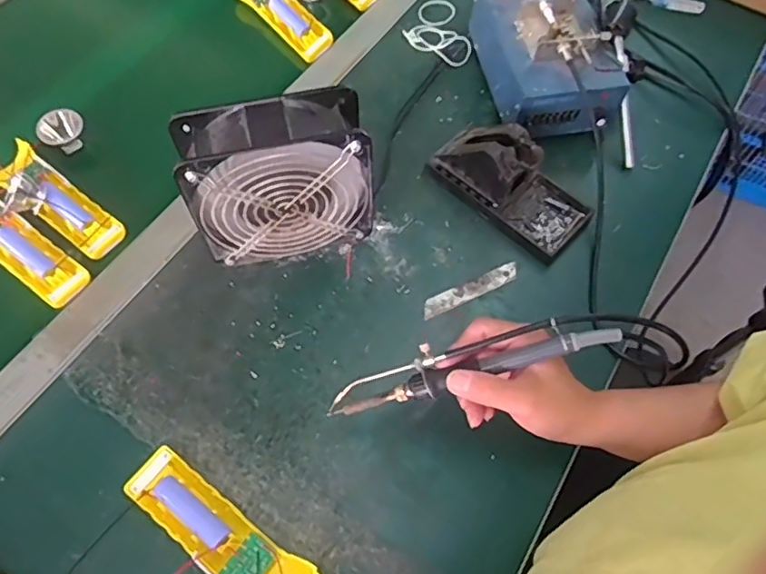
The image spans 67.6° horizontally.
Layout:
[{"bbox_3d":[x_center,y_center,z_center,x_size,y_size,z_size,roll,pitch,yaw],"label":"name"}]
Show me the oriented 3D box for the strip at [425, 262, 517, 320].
[{"bbox_3d":[0.083,0.001,0.536,0.101,0.004,0.018,-24,64,-13],"label":"strip"}]

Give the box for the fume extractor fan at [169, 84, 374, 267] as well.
[{"bbox_3d":[-0.087,-0.086,0.493,0.146,0.151,0.056,-12,62,-7],"label":"fume extractor fan"}]

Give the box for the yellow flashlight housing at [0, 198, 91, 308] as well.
[{"bbox_3d":[-0.339,-0.040,0.528,0.152,0.026,0.046,33,66,16],"label":"yellow flashlight housing"}]

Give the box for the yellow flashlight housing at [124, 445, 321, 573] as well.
[{"bbox_3d":[-0.117,0.183,0.418,0.164,0.033,0.047,34,66,16],"label":"yellow flashlight housing"}]

